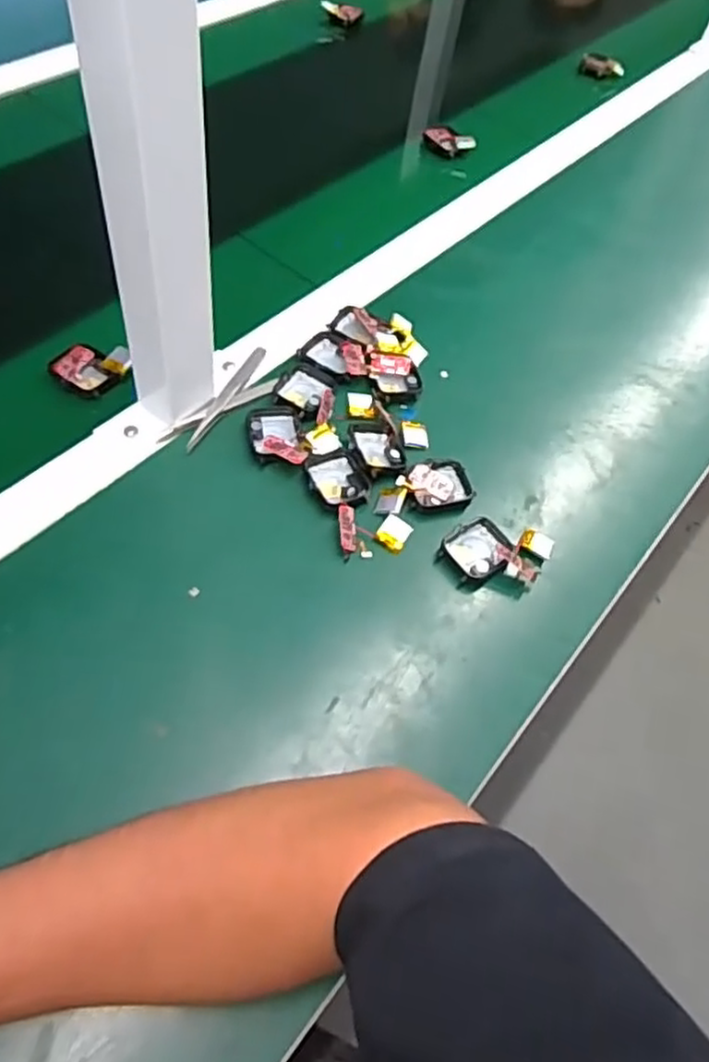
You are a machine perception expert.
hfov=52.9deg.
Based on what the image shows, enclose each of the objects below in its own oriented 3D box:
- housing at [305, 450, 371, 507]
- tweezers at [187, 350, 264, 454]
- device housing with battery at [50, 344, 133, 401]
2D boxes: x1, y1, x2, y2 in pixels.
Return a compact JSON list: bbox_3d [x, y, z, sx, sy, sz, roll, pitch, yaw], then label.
[{"bbox_3d":[-0.011,-0.036,0.496,0.038,0.009,0.046,-20,63,-21],"label":"housing"},{"bbox_3d":[-0.092,-0.100,0.528,0.012,0.013,0.119,20,57,3],"label":"tweezers"},{"bbox_3d":[-0.197,-0.121,0.528,0.048,0.014,0.046,32,58,11],"label":"device housing with battery"}]

